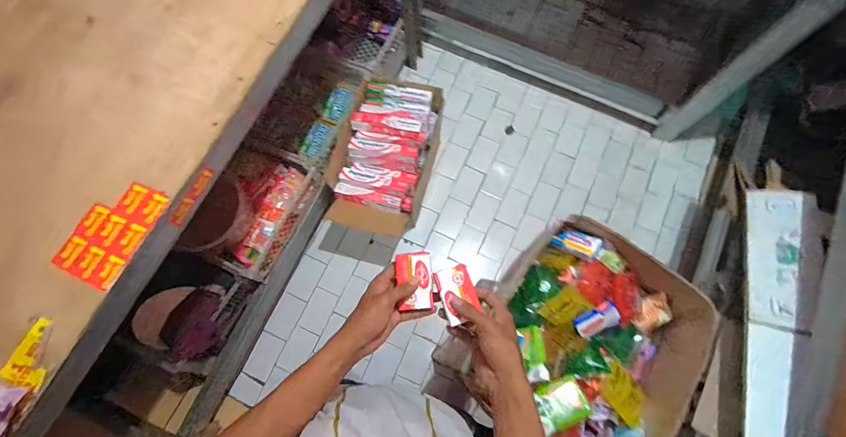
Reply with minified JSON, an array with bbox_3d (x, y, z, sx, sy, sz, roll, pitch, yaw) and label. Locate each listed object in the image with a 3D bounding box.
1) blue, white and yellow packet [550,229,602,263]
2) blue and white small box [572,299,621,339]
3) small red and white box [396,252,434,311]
[{"bbox_3d":[0.277,0.047,0.702,0.081,0.019,0.044,22,76,6],"label":"blue, white and yellow packet"},{"bbox_3d":[0.292,0.172,0.652,0.075,0.018,0.039,-30,77,-8],"label":"blue and white small box"},{"bbox_3d":[-0.011,0.086,0.539,0.049,0.018,0.076,-6,75,-2],"label":"small red and white box"}]

